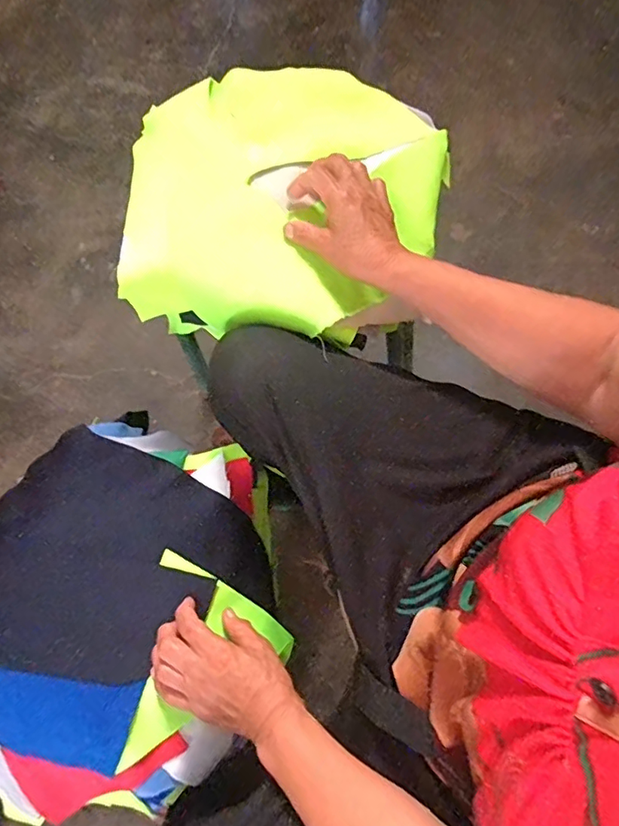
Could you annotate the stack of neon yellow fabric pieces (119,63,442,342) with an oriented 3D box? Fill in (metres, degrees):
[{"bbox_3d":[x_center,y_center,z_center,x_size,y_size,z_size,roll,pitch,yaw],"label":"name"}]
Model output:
[{"bbox_3d":[-0.025,-0.224,0.550,0.316,0.064,0.296,2,72,0],"label":"stack of neon yellow fabric pieces"}]

